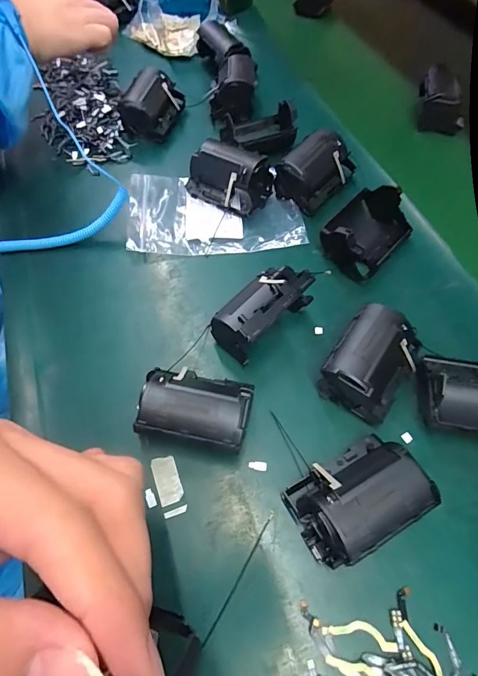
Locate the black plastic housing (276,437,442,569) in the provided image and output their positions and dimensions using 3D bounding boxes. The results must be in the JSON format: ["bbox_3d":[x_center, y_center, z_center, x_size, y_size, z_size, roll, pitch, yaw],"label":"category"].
[{"bbox_3d":[0.068,0.092,0.221,0.070,0.041,0.045,-26,63,-13],"label":"black plastic housing"}]

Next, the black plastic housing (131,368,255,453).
[{"bbox_3d":[-0.027,0.048,0.245,0.068,0.042,0.042,7,60,2],"label":"black plastic housing"}]

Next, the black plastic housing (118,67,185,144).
[{"bbox_3d":[-0.090,-0.242,0.402,0.048,0.040,0.071,12,61,7],"label":"black plastic housing"}]

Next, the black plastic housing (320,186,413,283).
[{"bbox_3d":[0.106,-0.090,0.323,0.053,0.034,0.076,39,68,20],"label":"black plastic housing"}]

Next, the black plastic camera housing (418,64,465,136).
[{"bbox_3d":[0.225,-0.262,0.432,0.045,0.046,0.060,12,61,7],"label":"black plastic camera housing"}]

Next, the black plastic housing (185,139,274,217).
[{"bbox_3d":[-0.010,-0.146,0.354,0.075,0.039,0.050,19,62,11],"label":"black plastic housing"}]

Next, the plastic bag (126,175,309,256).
[{"bbox_3d":[-0.021,-0.117,0.356,0.152,0.014,0.095,-3,61,-2],"label":"plastic bag"}]

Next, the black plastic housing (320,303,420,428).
[{"bbox_3d":[0.090,0.015,0.262,0.051,0.040,0.072,36,66,19],"label":"black plastic housing"}]

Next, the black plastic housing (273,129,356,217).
[{"bbox_3d":[0.070,-0.154,0.357,0.048,0.040,0.070,39,68,21],"label":"black plastic housing"}]

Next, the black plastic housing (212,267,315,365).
[{"bbox_3d":[0.017,-0.020,0.281,0.042,0.045,0.073,40,68,21],"label":"black plastic housing"}]

